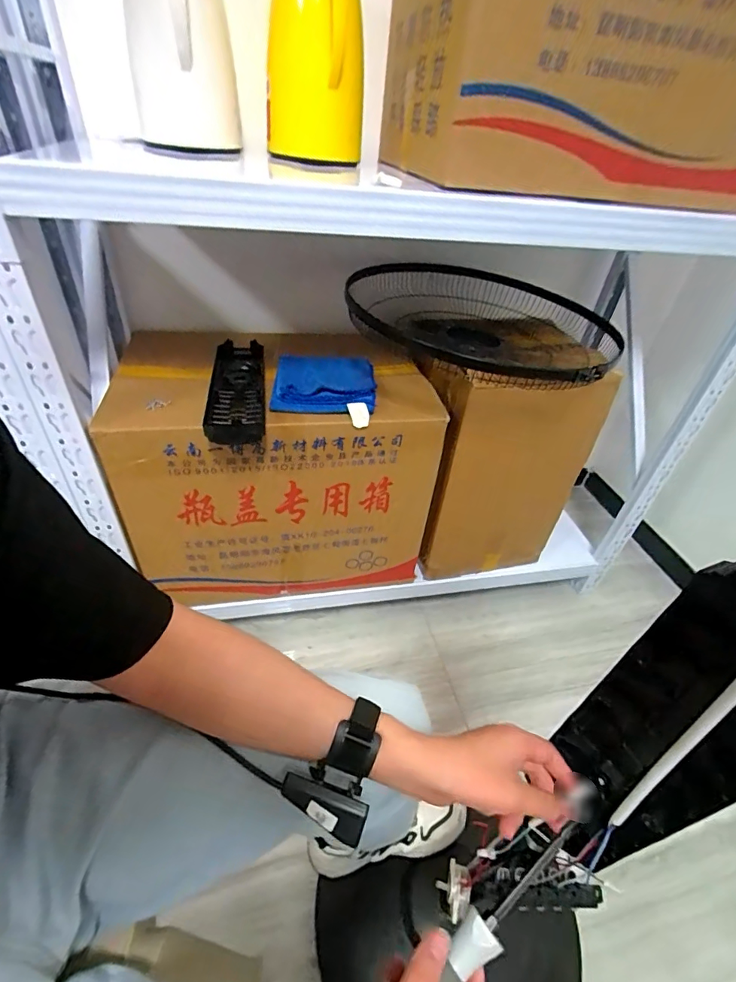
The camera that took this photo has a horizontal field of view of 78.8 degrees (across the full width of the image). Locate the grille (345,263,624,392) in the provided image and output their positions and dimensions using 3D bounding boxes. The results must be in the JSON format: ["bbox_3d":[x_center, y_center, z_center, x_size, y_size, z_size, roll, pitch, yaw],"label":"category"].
[{"bbox_3d":[0.210,-0.327,0.853,0.476,0.089,0.523,6,40,0],"label":"grille"}]

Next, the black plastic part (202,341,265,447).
[{"bbox_3d":[-0.234,-0.188,0.801,0.094,0.027,0.361,-3,41,-11],"label":"black plastic part"}]

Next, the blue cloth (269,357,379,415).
[{"bbox_3d":[-0.079,-0.203,0.822,0.178,0.027,0.192,3,40,-4],"label":"blue cloth"}]

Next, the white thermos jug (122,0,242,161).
[{"bbox_3d":[-0.279,-0.654,0.654,0.162,0.262,0.129,-7,42,-15],"label":"white thermos jug"}]

